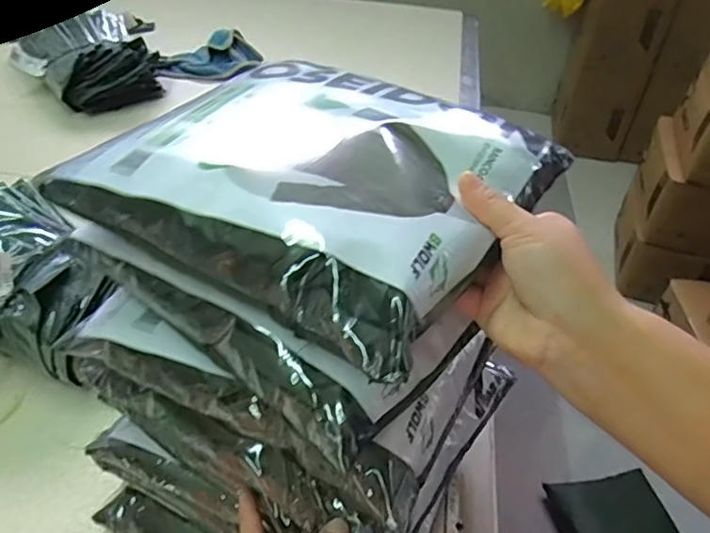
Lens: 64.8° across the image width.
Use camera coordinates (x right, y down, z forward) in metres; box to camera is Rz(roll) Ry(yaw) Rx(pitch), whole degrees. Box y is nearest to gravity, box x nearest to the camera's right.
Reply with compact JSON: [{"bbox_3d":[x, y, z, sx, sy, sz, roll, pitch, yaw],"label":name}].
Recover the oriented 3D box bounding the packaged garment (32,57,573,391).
[{"bbox_3d":[-0.027,-0.066,0.368,0.256,0.054,0.212,26,42,24],"label":"packaged garment"}]

